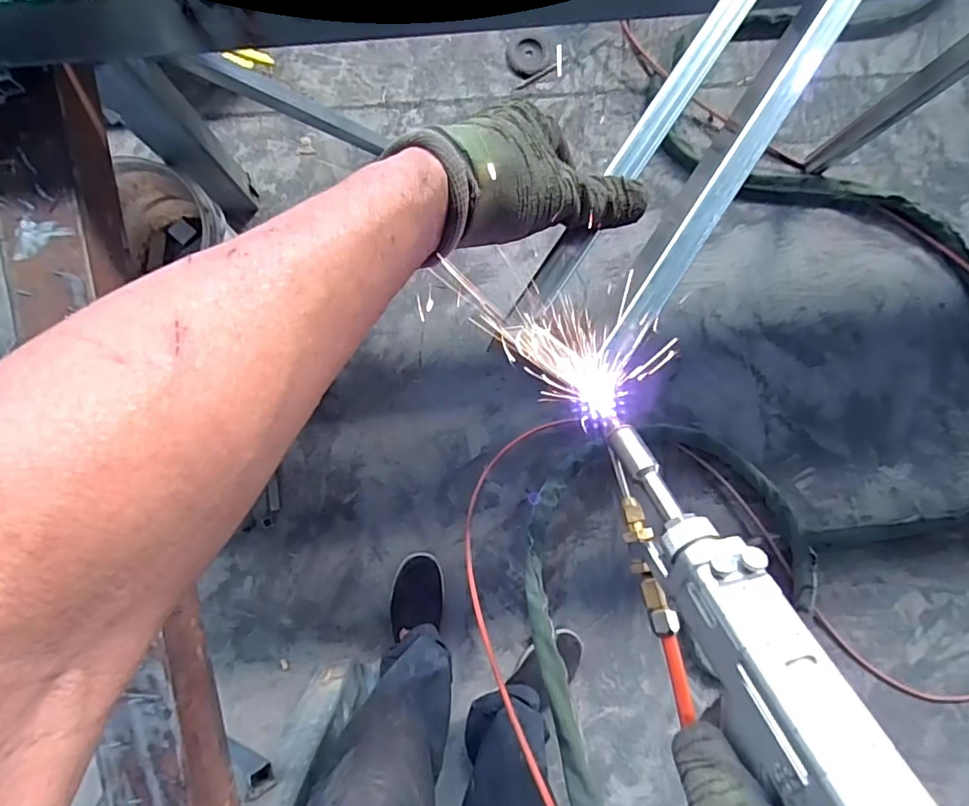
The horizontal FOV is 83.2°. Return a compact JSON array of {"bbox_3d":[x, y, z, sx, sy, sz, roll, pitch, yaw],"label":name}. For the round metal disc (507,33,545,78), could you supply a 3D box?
[{"bbox_3d":[0.091,-0.760,1.193,0.082,0.010,0.086,-10,89,-2],"label":"round metal disc"}]

